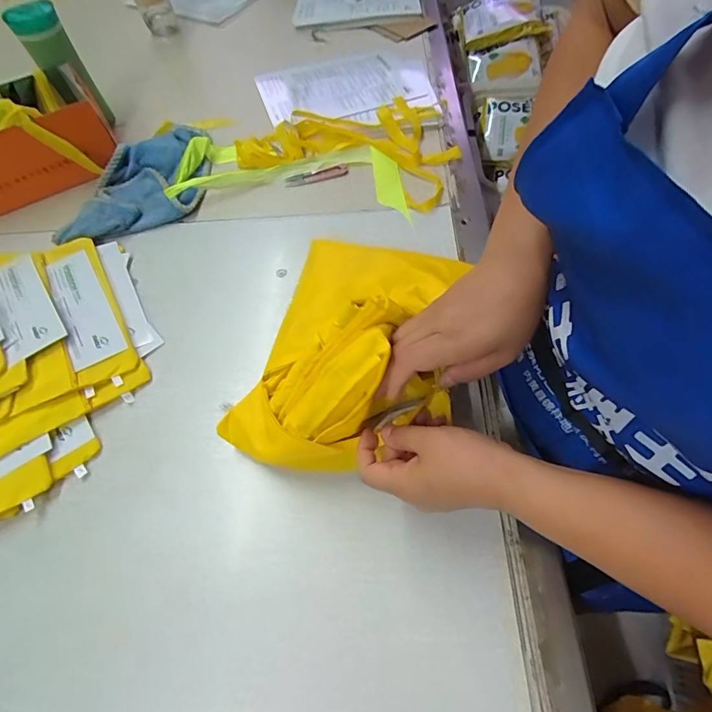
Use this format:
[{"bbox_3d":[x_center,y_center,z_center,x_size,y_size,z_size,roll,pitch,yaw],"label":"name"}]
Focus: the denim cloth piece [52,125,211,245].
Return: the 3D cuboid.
[{"bbox_3d":[-0.364,-0.297,0.689,0.251,0.036,0.230,-19,62,-7],"label":"denim cloth piece"}]

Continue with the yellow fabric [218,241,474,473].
[{"bbox_3d":[-0.008,-0.038,0.414,0.193,0.137,0.294,16,63,12],"label":"yellow fabric"}]

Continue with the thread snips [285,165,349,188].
[{"bbox_3d":[-0.066,-0.299,0.699,0.103,0.007,0.026,-14,61,-4],"label":"thread snips"}]

